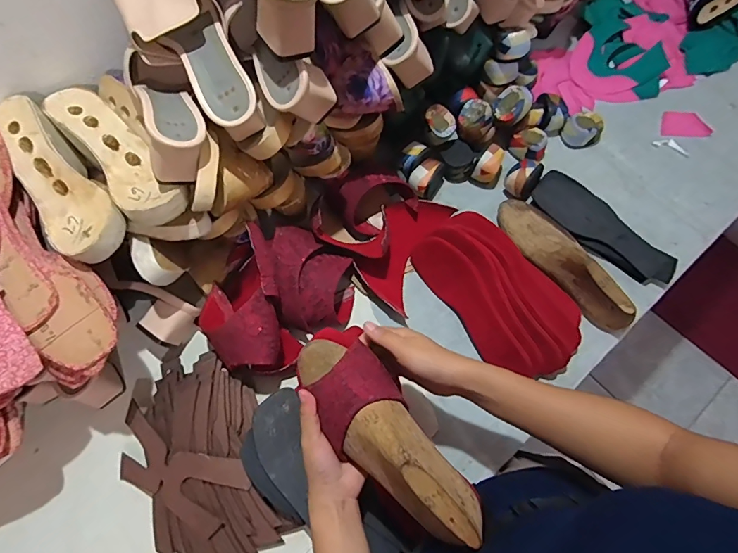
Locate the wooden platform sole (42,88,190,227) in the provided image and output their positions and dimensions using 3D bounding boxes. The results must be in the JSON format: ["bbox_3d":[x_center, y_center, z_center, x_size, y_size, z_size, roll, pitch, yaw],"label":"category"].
[{"bbox_3d":[-0.295,-0.142,0.503,0.067,0.039,0.237,-40,72,-14],"label":"wooden platform sole"}]

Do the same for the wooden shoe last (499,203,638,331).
[{"bbox_3d":[0.283,-0.036,0.604,0.075,0.068,0.240,-36,71,-12],"label":"wooden shoe last"}]

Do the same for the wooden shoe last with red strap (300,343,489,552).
[{"bbox_3d":[0.017,0.150,0.404,0.081,0.071,0.222,-39,71,-14],"label":"wooden shoe last with red strap"}]

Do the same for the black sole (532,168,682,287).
[{"bbox_3d":[0.358,-0.081,0.648,0.223,0.028,0.096,39,73,16],"label":"black sole"}]

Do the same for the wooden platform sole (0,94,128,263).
[{"bbox_3d":[-0.354,-0.104,0.483,0.087,0.052,0.226,-40,72,-14],"label":"wooden platform sole"}]

